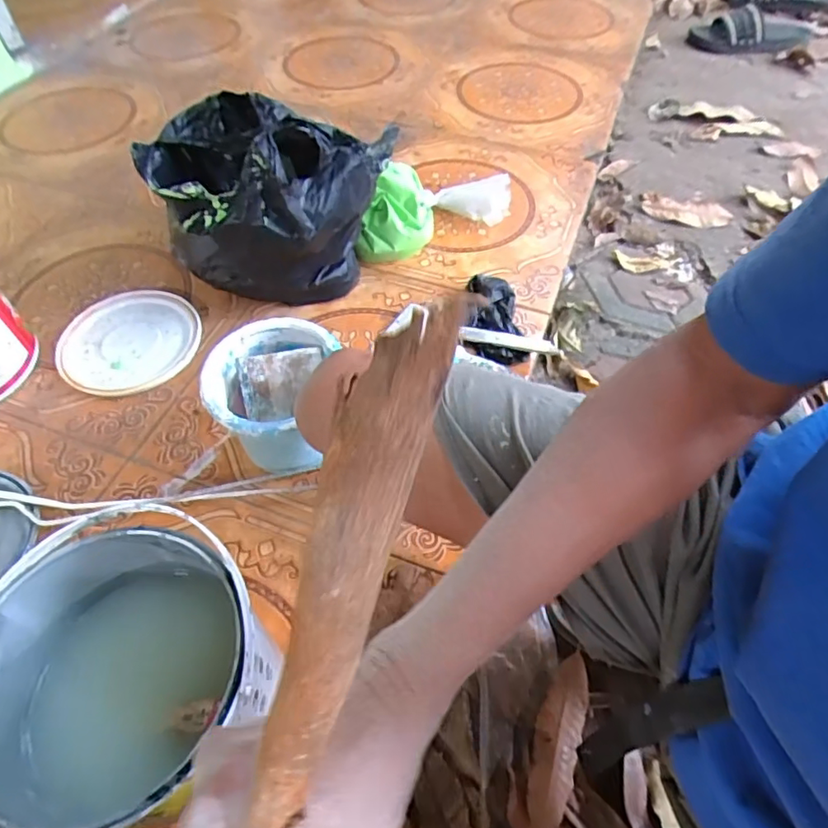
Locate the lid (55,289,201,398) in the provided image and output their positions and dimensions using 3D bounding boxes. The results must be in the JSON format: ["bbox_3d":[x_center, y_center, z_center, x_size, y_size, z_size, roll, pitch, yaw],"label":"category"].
[{"bbox_3d":[-0.378,-0.102,0.748,0.173,0.013,0.175,-12,55,-7],"label":"lid"}]

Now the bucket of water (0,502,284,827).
[{"bbox_3d":[-0.197,0.203,0.427,0.180,0.190,0.176,-1,54,1],"label":"bucket of water"}]

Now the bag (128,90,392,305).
[{"bbox_3d":[-0.176,-0.255,0.728,0.270,0.232,0.155,4,55,4],"label":"bag"}]

